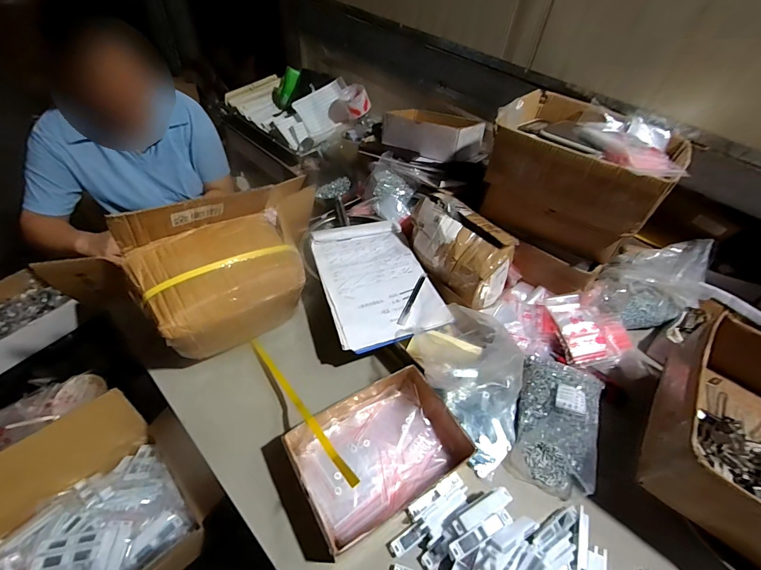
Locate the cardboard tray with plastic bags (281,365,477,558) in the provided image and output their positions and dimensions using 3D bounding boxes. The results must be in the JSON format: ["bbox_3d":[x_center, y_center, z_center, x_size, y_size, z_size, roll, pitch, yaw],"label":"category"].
[{"bbox_3d":[-0.011,0.263,0.577,0.265,0.064,0.190,-22,54,-23],"label":"cardboard tray with plastic bags"}]

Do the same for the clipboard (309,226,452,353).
[{"bbox_3d":[-0.009,-0.021,0.756,0.219,0.023,0.319,-12,50,-15],"label":"clipboard"}]

